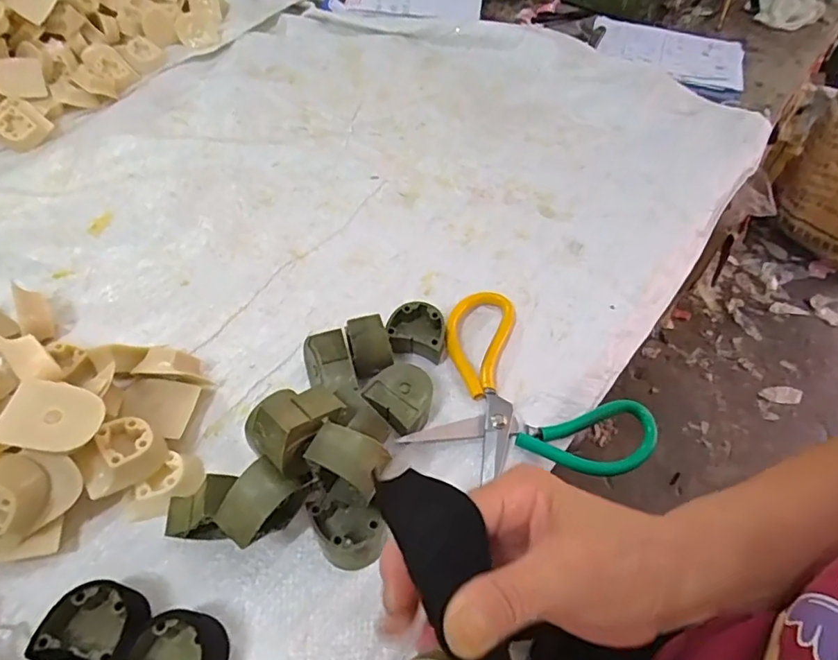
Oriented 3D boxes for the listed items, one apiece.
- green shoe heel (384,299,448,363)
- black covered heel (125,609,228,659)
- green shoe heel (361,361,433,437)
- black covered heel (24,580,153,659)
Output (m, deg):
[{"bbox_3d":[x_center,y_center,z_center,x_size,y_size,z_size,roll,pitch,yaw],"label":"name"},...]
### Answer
[{"bbox_3d":[-0.002,0.002,0.426,0.045,0.029,0.037,8,53,1],"label":"green shoe heel"},{"bbox_3d":[-0.125,0.172,0.287,0.047,0.027,0.041,18,54,8],"label":"black covered heel"},{"bbox_3d":[-0.011,0.049,0.384,0.046,0.026,0.040,37,58,20],"label":"green shoe heel"},{"bbox_3d":[-0.171,0.161,0.293,0.047,0.028,0.042,18,54,8],"label":"black covered heel"}]

